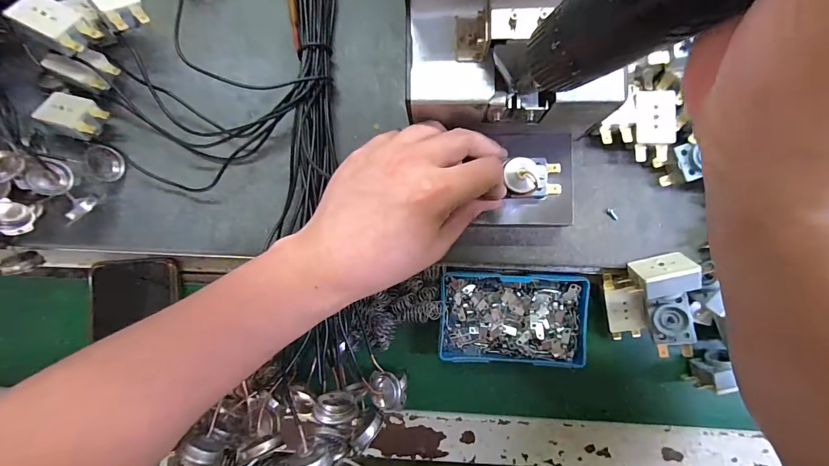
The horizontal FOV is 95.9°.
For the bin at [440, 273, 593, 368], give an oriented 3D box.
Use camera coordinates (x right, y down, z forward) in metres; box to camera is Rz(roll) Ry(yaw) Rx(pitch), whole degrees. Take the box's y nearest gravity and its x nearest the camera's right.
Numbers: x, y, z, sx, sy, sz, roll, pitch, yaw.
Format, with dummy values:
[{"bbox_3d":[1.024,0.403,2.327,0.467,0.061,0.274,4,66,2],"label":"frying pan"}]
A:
[{"bbox_3d":[0.080,0.069,0.314,0.116,0.036,0.072,2,88,2],"label":"bin"}]

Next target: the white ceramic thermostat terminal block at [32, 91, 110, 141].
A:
[{"bbox_3d":[-0.267,-0.092,0.294,0.047,0.022,0.030,22,89,3],"label":"white ceramic thermostat terminal block"}]

